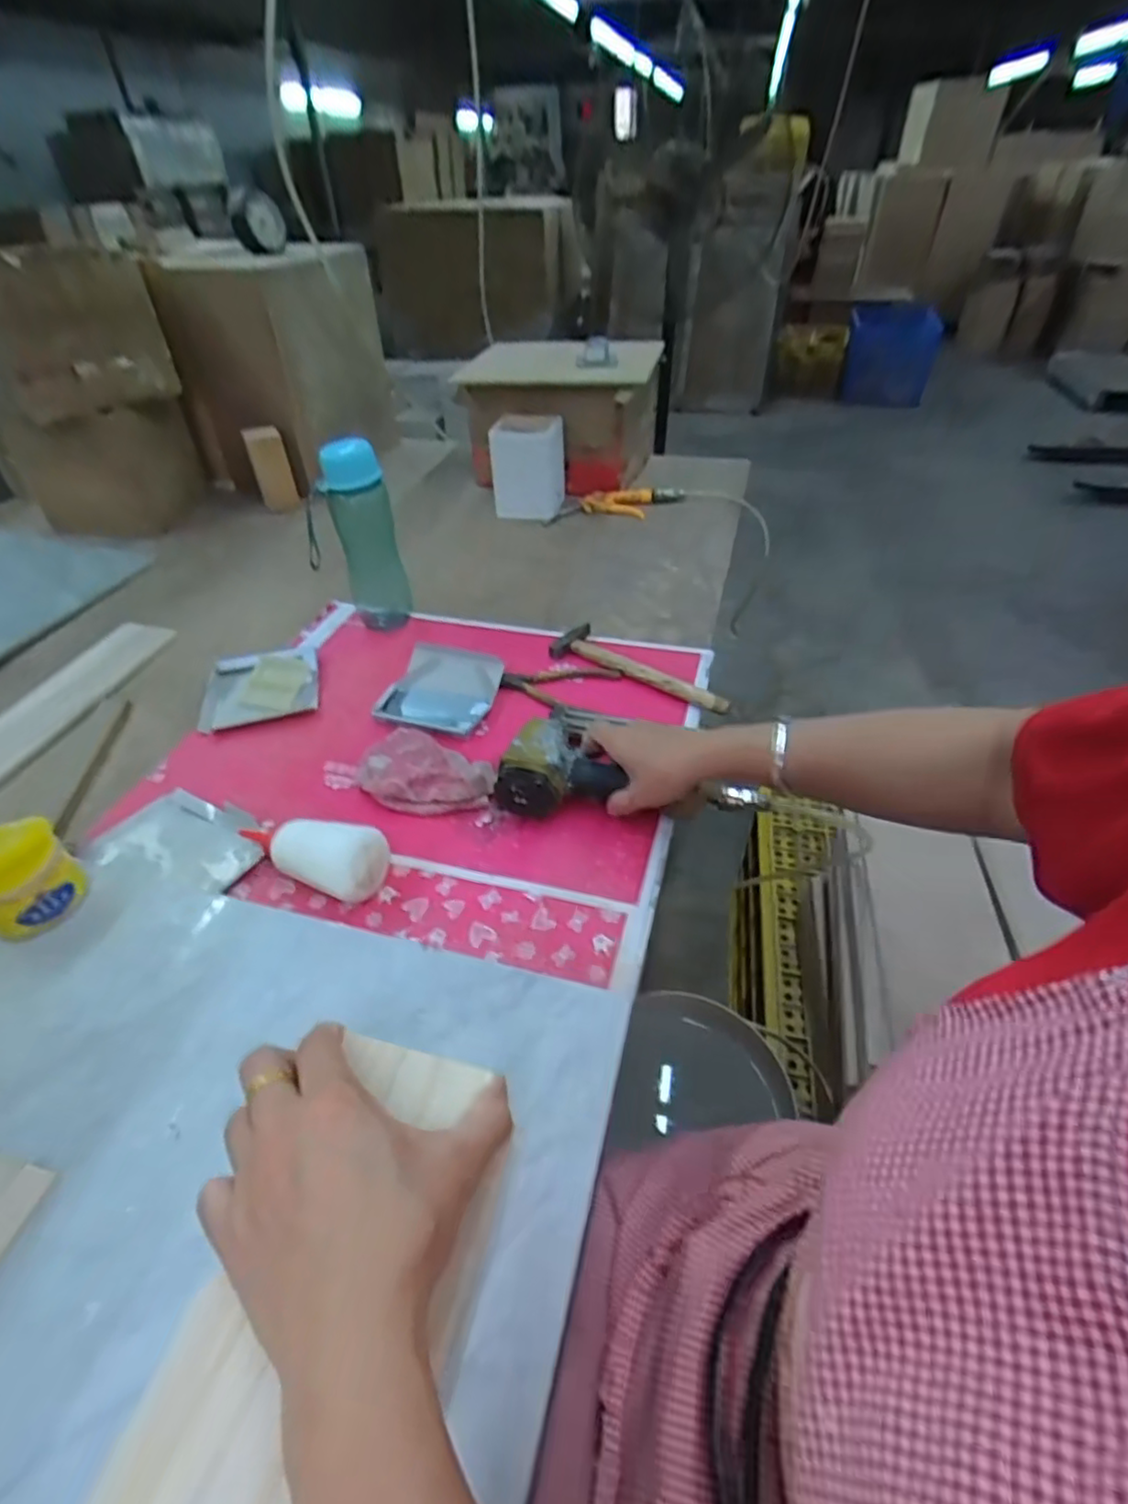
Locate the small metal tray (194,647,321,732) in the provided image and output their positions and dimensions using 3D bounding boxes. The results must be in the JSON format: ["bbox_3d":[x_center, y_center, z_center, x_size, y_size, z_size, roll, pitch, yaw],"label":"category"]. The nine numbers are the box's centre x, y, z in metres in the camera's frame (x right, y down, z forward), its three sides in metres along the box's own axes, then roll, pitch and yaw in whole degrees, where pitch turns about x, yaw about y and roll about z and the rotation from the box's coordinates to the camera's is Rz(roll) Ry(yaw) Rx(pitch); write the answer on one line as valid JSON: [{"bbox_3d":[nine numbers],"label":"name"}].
[{"bbox_3d":[-0.378,-0.085,0.810,0.138,0.026,0.123,-10,43,-9],"label":"small metal tray"}]

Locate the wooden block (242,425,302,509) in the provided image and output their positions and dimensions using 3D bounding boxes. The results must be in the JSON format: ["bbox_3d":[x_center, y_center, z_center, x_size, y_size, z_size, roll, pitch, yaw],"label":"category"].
[{"bbox_3d":[-0.541,-0.528,1.216,0.069,0.122,0.065,-18,44,-17],"label":"wooden block"}]

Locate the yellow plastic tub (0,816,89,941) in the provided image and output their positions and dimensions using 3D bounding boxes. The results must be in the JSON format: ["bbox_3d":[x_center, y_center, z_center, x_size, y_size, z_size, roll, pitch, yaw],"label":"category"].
[{"bbox_3d":[-0.444,0.106,0.538,0.064,0.079,0.075,28,49,25],"label":"yellow plastic tub"}]

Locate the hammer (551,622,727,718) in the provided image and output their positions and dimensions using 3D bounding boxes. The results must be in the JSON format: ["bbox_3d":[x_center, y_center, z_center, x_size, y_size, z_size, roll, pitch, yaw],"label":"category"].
[{"bbox_3d":[0.097,-0.108,0.821,0.258,0.030,0.075,28,49,25],"label":"hammer"}]

